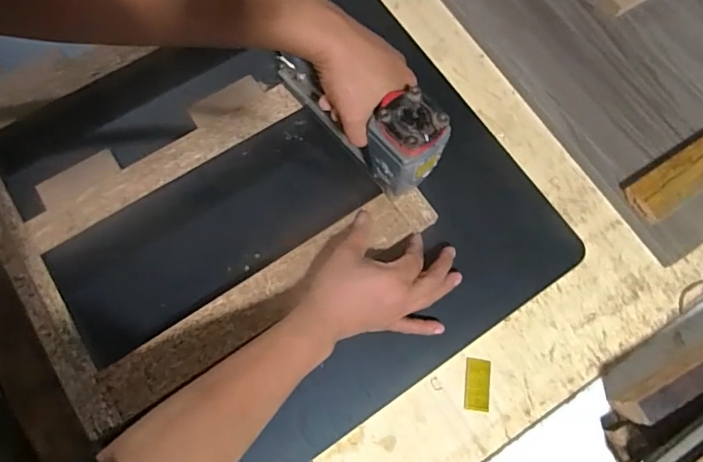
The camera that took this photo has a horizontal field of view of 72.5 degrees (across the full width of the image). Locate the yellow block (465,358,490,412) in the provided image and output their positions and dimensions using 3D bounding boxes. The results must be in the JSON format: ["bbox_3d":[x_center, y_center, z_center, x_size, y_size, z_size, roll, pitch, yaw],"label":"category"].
[{"bbox_3d":[0.124,0.151,0.472,0.024,0.004,0.048,7,74,2],"label":"yellow block"}]

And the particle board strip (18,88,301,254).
[{"bbox_3d":[-0.186,-0.068,0.494,0.286,0.023,0.039,-33,77,-10],"label":"particle board strip"}]

